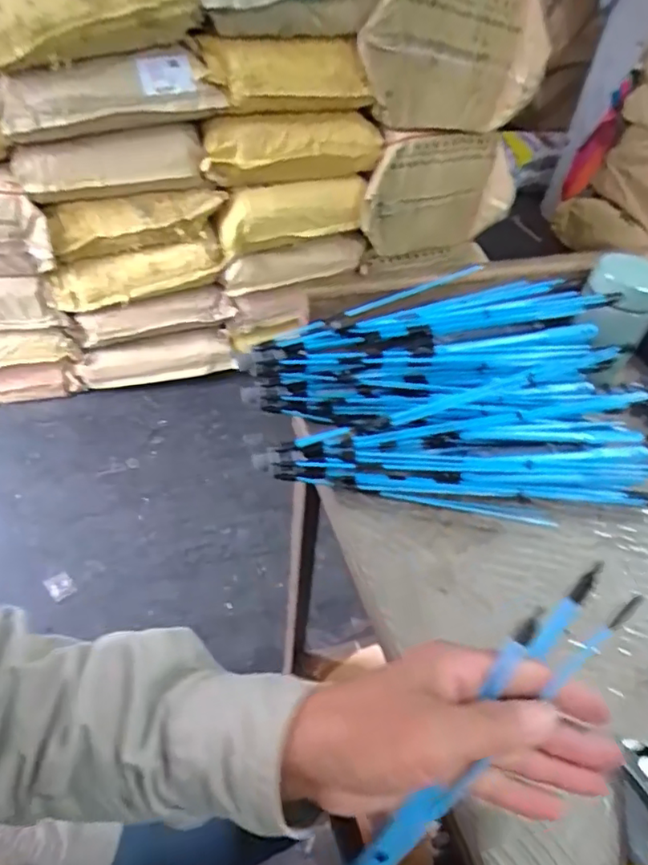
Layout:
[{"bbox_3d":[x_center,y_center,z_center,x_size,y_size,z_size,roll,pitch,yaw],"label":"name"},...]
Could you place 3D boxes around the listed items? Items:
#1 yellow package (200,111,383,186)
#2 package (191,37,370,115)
[{"bbox_3d":[-0.068,-0.659,1.322,0.425,0.134,0.096,-14,50,-18],"label":"yellow package"},{"bbox_3d":[-0.080,-0.769,1.215,0.346,0.131,0.151,-19,51,-22],"label":"package"}]

